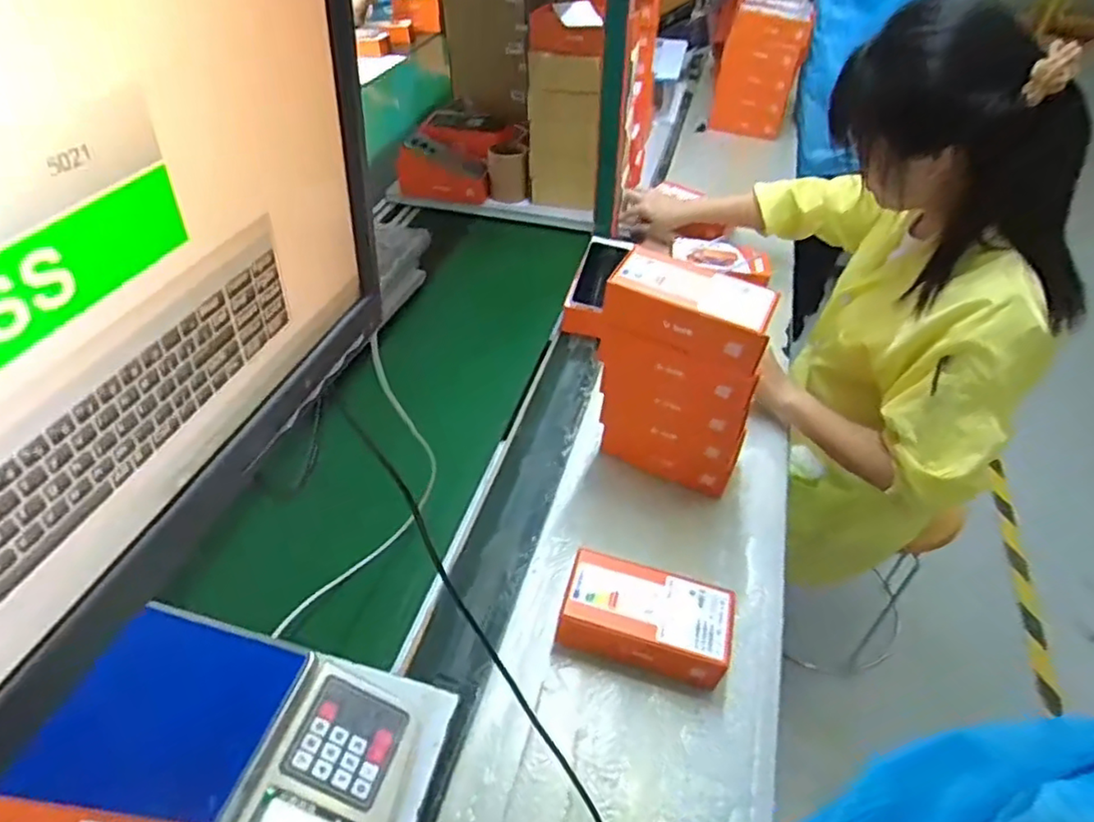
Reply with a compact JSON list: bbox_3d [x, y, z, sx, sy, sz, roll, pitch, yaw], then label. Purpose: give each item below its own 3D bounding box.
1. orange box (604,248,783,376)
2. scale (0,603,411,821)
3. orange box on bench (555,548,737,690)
[{"bbox_3d":[0.164,-0.119,0.739,0.184,0.063,0.082,18,47,17],"label":"orange box"},{"bbox_3d":[-0.293,0.322,0.519,0.295,0.085,0.300,14,46,14],"label":"scale"},{"bbox_3d":[0.109,0.230,0.715,0.176,0.069,0.096,12,45,9],"label":"orange box on bench"}]

